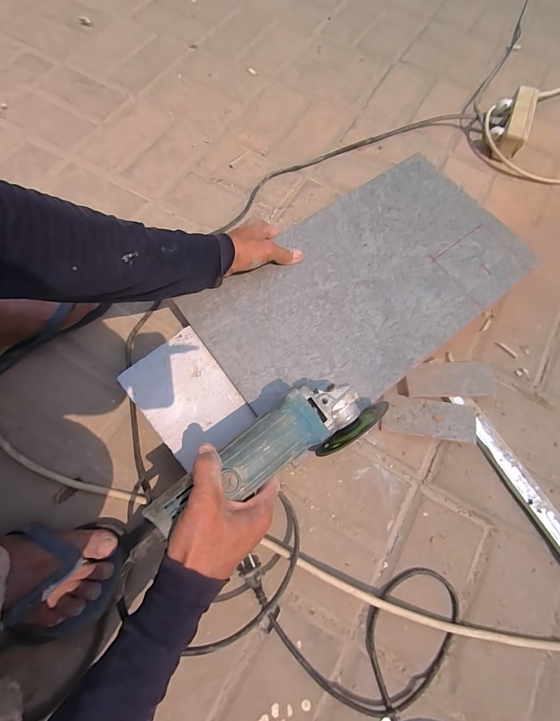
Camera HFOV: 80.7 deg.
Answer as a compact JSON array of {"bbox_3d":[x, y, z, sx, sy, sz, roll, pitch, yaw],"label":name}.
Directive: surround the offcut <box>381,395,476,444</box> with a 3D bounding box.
[{"bbox_3d":[0.222,0.086,0.493,0.132,0.006,0.055,6,72,8],"label":"offcut"}]

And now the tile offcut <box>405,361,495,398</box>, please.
[{"bbox_3d":[0.262,0.028,0.509,0.135,0.008,0.056,-2,71,0],"label":"tile offcut"}]

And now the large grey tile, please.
[{"bbox_3d":[0.131,-0.120,0.491,0.495,0.007,0.268,-36,74,-14],"label":"large grey tile"}]

